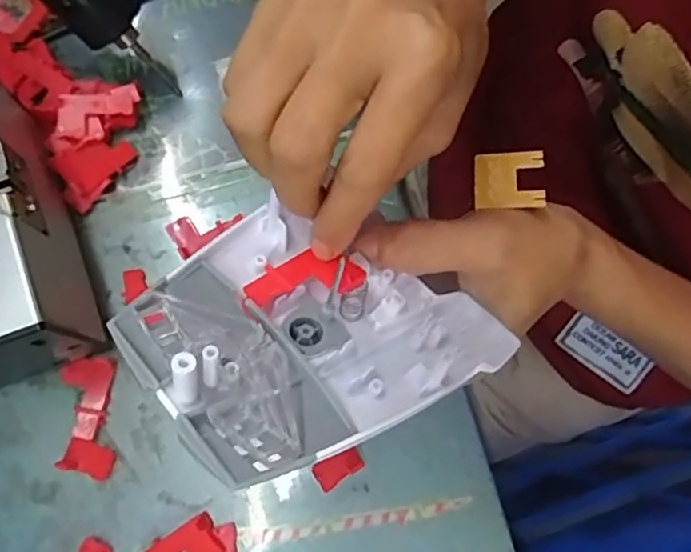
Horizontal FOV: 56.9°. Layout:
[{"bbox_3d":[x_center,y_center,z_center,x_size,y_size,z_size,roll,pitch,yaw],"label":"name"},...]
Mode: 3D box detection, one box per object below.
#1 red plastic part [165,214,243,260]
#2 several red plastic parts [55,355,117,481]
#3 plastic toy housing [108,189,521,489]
[{"bbox_3d":[-0.071,-0.025,0.325,0.036,0.010,0.022,-31,81,-8],"label":"red plastic part"},{"bbox_3d":[-0.123,0.067,0.304,0.025,0.010,0.056,-5,78,-3],"label":"several red plastic parts"},{"bbox_3d":[-0.012,0.017,0.209,0.105,0.020,0.090,-26,61,-36],"label":"plastic toy housing"}]

